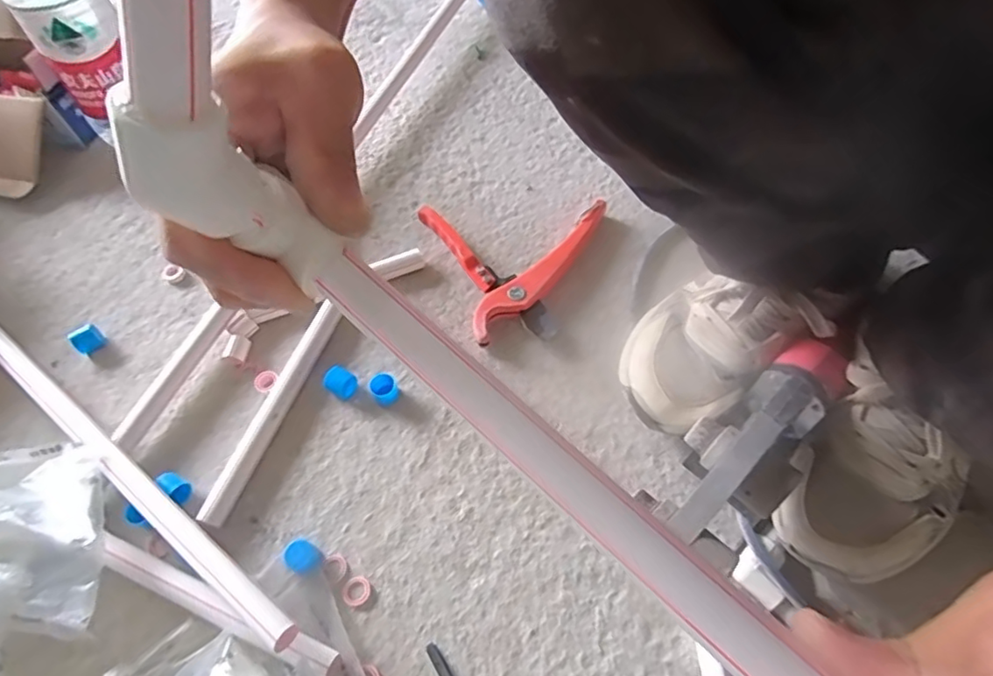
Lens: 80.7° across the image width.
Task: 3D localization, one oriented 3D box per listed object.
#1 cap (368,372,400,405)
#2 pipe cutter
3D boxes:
[{"bbox_3d":[-0.100,0.046,0.521,0.023,0.016,0.027,-23,61,-12],"label":"cap"},{"bbox_3d":[0.018,-0.069,0.588,0.190,0.025,0.172,-2,59,0],"label":"pipe cutter"}]

